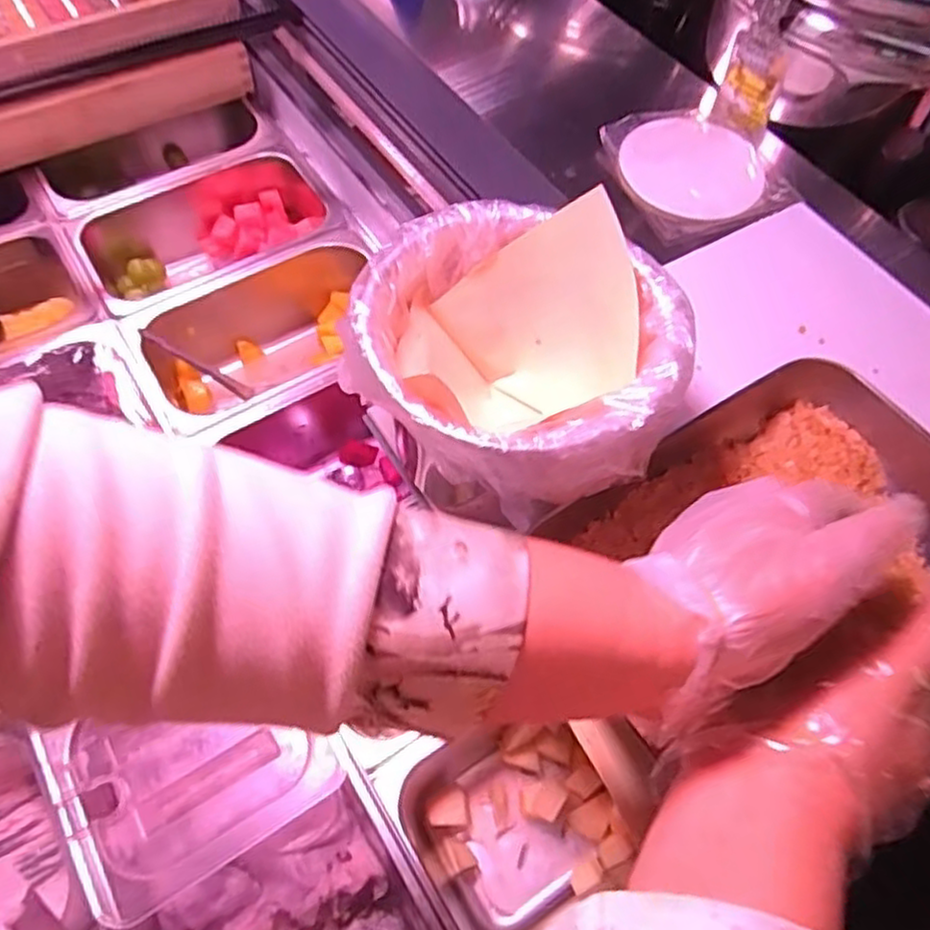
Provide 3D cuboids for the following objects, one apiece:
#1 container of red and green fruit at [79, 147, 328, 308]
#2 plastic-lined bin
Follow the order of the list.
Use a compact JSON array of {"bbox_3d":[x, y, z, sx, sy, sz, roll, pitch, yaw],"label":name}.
[{"bbox_3d":[-0.278,-0.243,0.815,0.261,0.085,0.166,-26,64,-19],"label":"container of red and green fruit"},{"bbox_3d":[0.026,-0.049,0.405,0.161,0.115,0.154,2,58,-4],"label":"plastic-lined bin"}]

